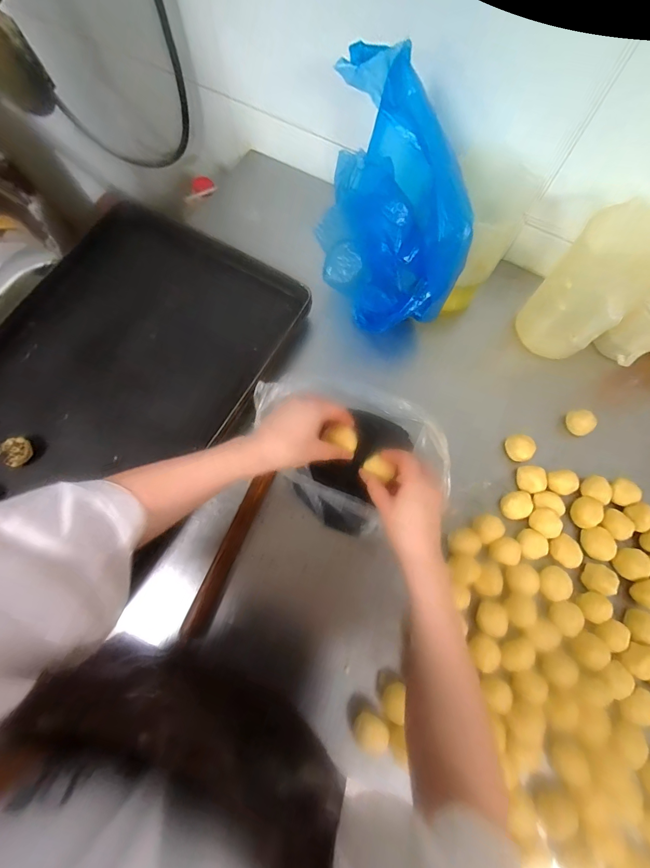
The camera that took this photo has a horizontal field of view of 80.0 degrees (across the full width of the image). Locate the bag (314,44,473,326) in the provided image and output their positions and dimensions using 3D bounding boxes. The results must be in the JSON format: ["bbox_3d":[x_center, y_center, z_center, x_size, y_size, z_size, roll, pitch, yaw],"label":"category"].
[{"bbox_3d":[0.107,-0.315,0.567,0.199,0.263,0.217,12,74,2],"label":"bag"}]

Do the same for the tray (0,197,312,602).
[{"bbox_3d":[-0.339,-0.099,0.606,0.397,0.048,0.568,26,75,6],"label":"tray"}]

